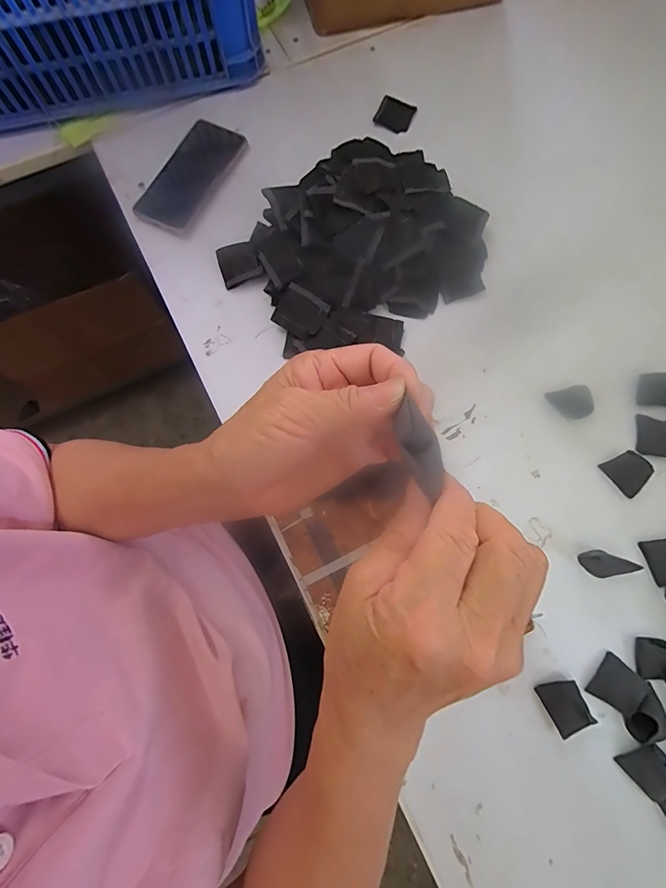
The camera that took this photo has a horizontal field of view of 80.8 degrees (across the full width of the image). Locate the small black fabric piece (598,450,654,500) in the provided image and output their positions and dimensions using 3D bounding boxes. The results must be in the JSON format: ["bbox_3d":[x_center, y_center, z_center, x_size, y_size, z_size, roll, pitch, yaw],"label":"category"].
[{"bbox_3d":[0.308,0.030,0.405,0.034,0.015,0.042,-34,78,-7],"label":"small black fabric piece"}]

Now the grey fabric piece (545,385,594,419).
[{"bbox_3d":[0.260,-0.044,0.425,0.041,0.011,0.035,-11,76,-1],"label":"grey fabric piece"}]

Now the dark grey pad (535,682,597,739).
[{"bbox_3d":[0.211,0.239,0.354,0.032,0.020,0.040,-23,77,-4],"label":"dark grey pad"}]

